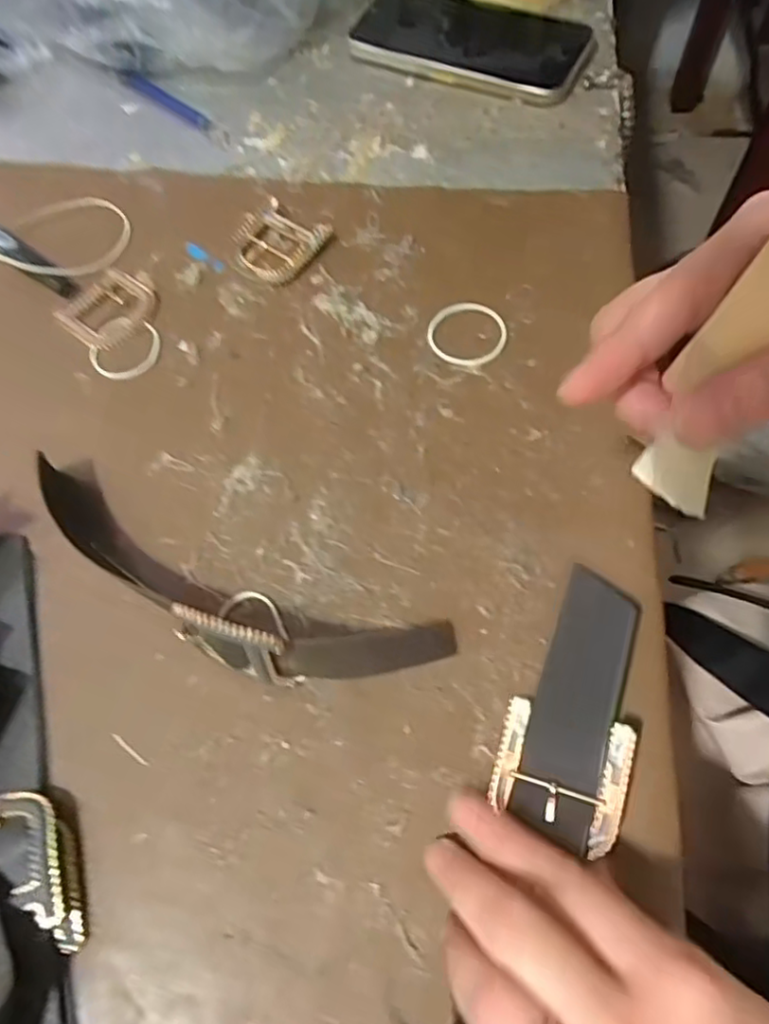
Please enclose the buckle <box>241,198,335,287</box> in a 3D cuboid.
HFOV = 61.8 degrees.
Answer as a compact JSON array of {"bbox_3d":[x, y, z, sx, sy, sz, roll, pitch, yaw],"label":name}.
[{"bbox_3d":[-0.063,-0.157,0.372,0.050,0.008,0.047,32,71,17],"label":"buckle"}]

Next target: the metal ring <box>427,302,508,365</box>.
[{"bbox_3d":[0.044,-0.095,0.338,0.041,0.004,0.039,-1,64,3],"label":"metal ring"}]

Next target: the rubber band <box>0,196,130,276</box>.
[{"bbox_3d":[-0.196,-0.169,0.386,0.079,0.016,0.071,2,65,5],"label":"rubber band"}]

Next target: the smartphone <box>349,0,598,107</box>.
[{"bbox_3d":[0.058,-0.318,0.436,0.153,0.015,0.079,26,69,15],"label":"smartphone"}]

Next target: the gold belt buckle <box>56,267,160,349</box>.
[{"bbox_3d":[-0.155,-0.115,0.362,0.045,0.005,0.048,36,72,19],"label":"gold belt buckle"}]

